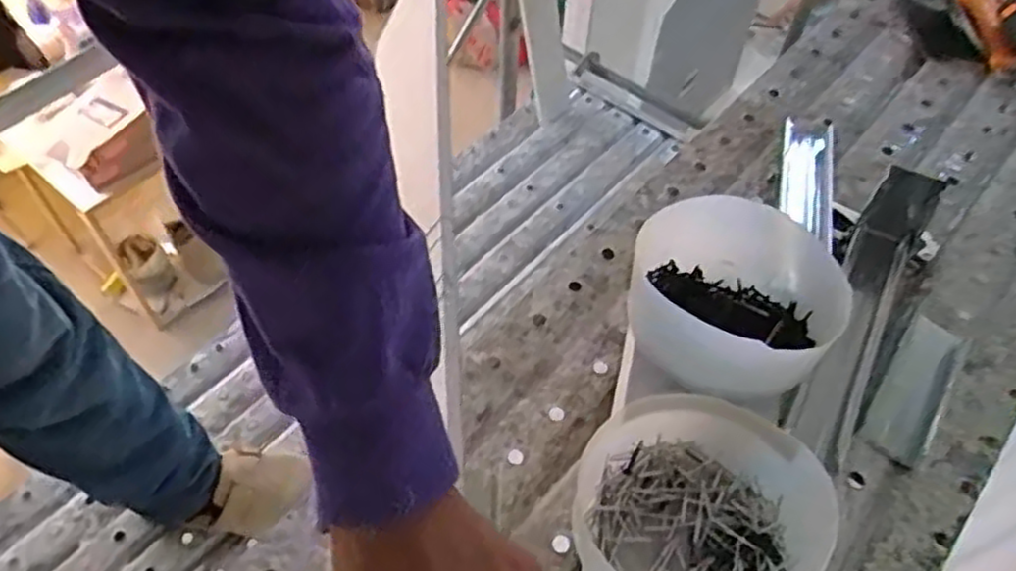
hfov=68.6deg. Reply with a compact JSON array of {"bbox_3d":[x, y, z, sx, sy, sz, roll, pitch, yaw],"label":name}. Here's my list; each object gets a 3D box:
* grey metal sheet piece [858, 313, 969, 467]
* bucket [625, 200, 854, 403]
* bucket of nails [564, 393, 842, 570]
[{"bbox_3d":[0.331,0.082,0.606,0.048,0.005,0.143,28,57,22],"label":"grey metal sheet piece"},{"bbox_3d":[0.171,0.024,0.580,0.141,0.111,0.131,-1,51,1],"label":"bucket"},{"bbox_3d":[0.118,0.159,0.499,0.156,0.096,0.145,-1,51,1],"label":"bucket of nails"}]

